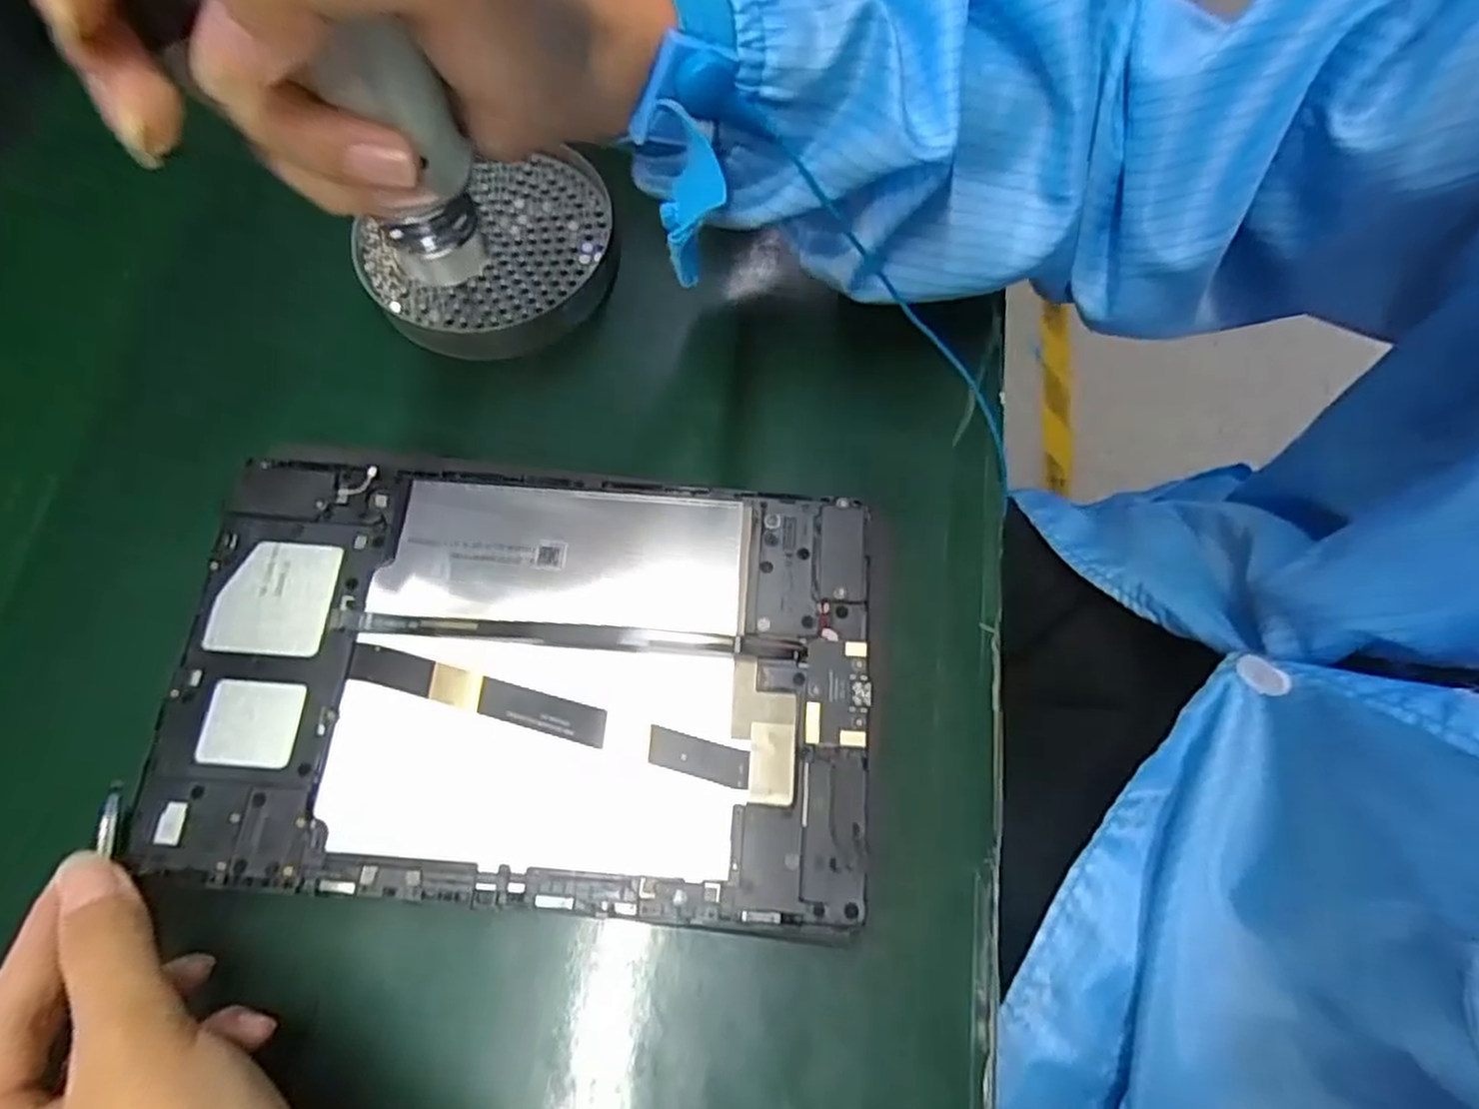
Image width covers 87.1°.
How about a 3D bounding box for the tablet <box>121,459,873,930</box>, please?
[{"bbox_3d":[-0.075,0.041,0.272,0.236,0.006,0.147,5,70,1],"label":"tablet"}]

